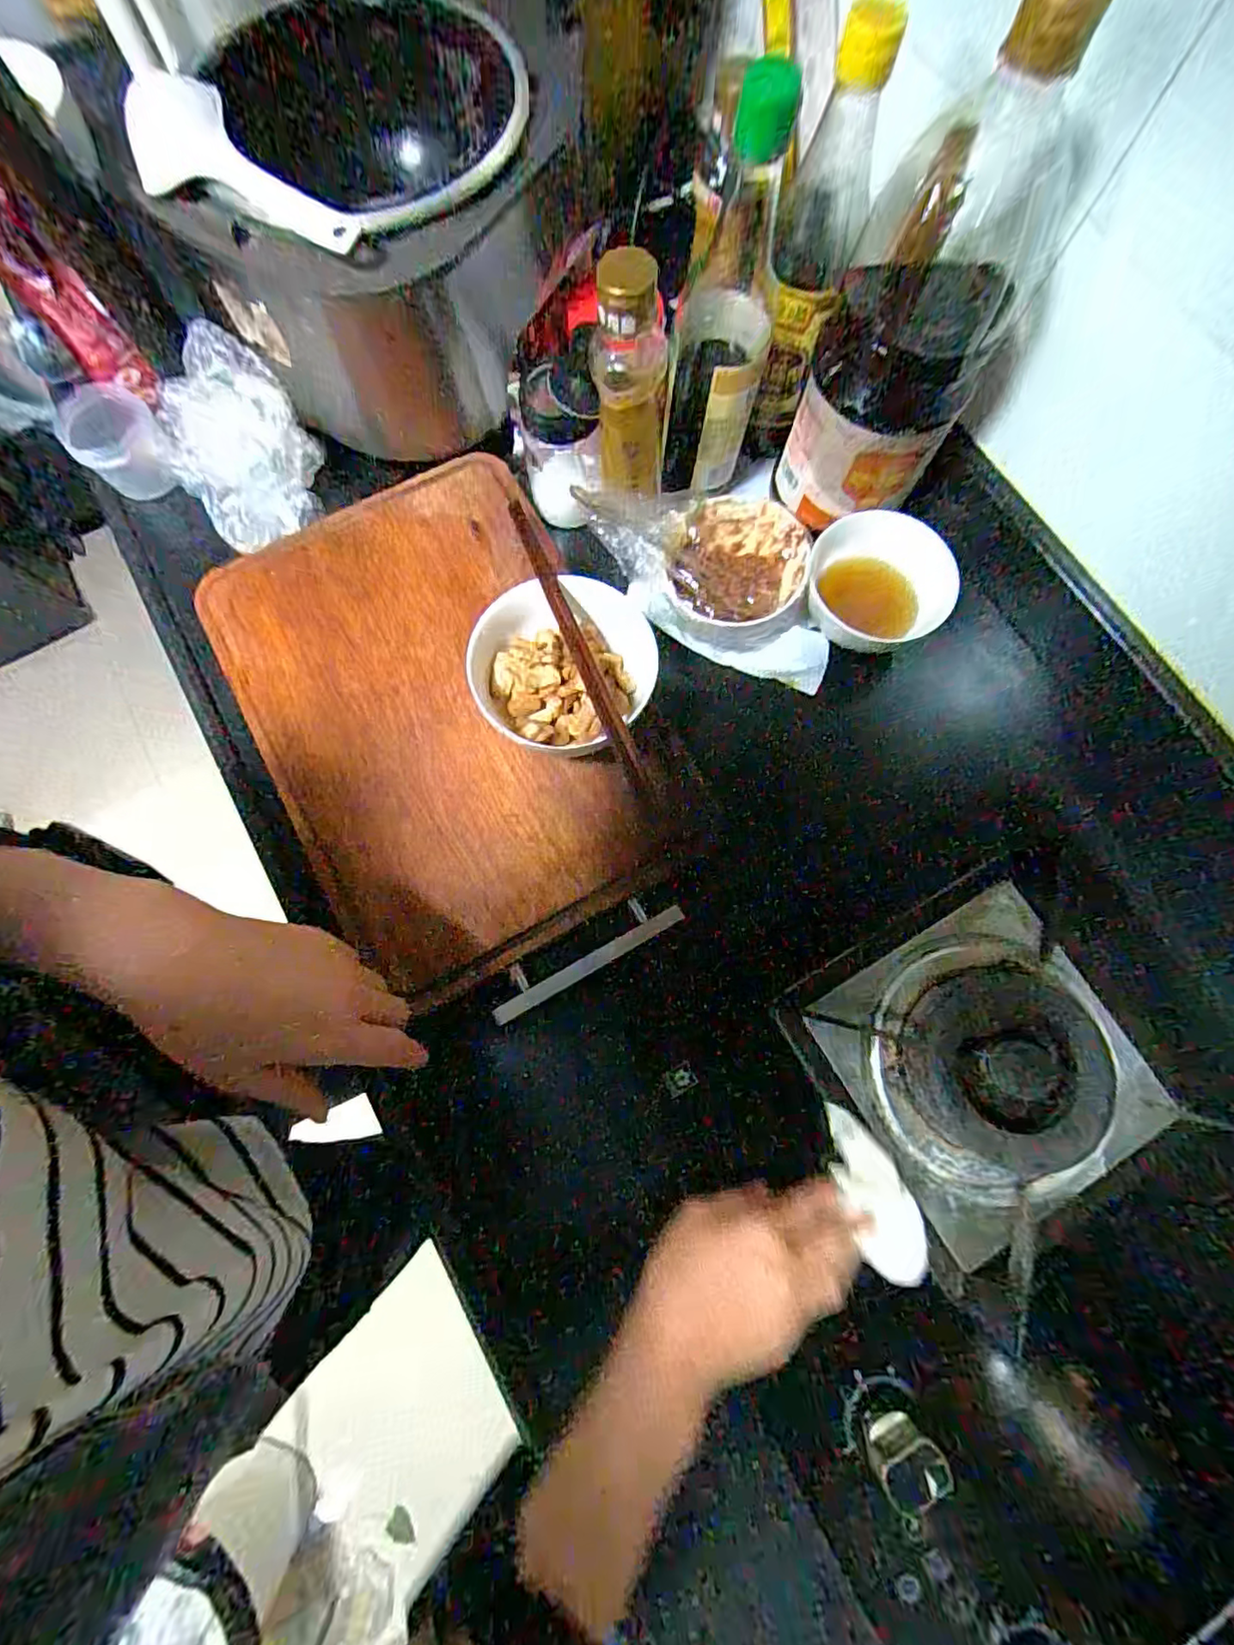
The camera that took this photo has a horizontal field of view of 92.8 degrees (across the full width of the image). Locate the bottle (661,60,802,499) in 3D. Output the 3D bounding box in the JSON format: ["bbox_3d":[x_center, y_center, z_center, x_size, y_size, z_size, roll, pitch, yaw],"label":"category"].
[{"bbox_3d":[0.072,-0.329,0.423,0.067,0.225,0.057,3,79,0],"label":"bottle"}]

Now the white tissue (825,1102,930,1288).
[{"bbox_3d":[0.166,0.239,0.379,0.039,0.012,0.104,-20,73,-5],"label":"white tissue"}]

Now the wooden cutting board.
[{"bbox_3d":[-0.135,-0.083,0.449,0.264,0.014,0.389,-26,80,-6],"label":"wooden cutting board"}]

